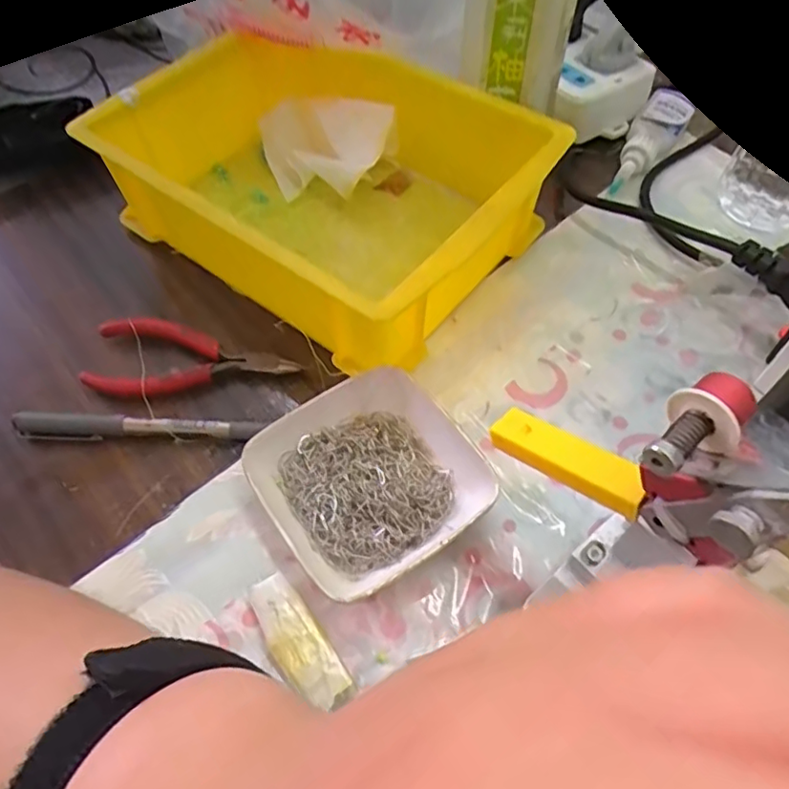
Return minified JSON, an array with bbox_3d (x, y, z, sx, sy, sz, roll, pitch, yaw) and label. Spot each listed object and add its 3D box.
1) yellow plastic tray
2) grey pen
[{"bbox_3d":[-0.041,-0.133,0.373,0.232,0.079,0.177,35,64,21],"label":"yellow plastic tray"},{"bbox_3d":[-0.135,0.018,0.319,0.127,0.011,0.012,1,57,2],"label":"grey pen"}]

